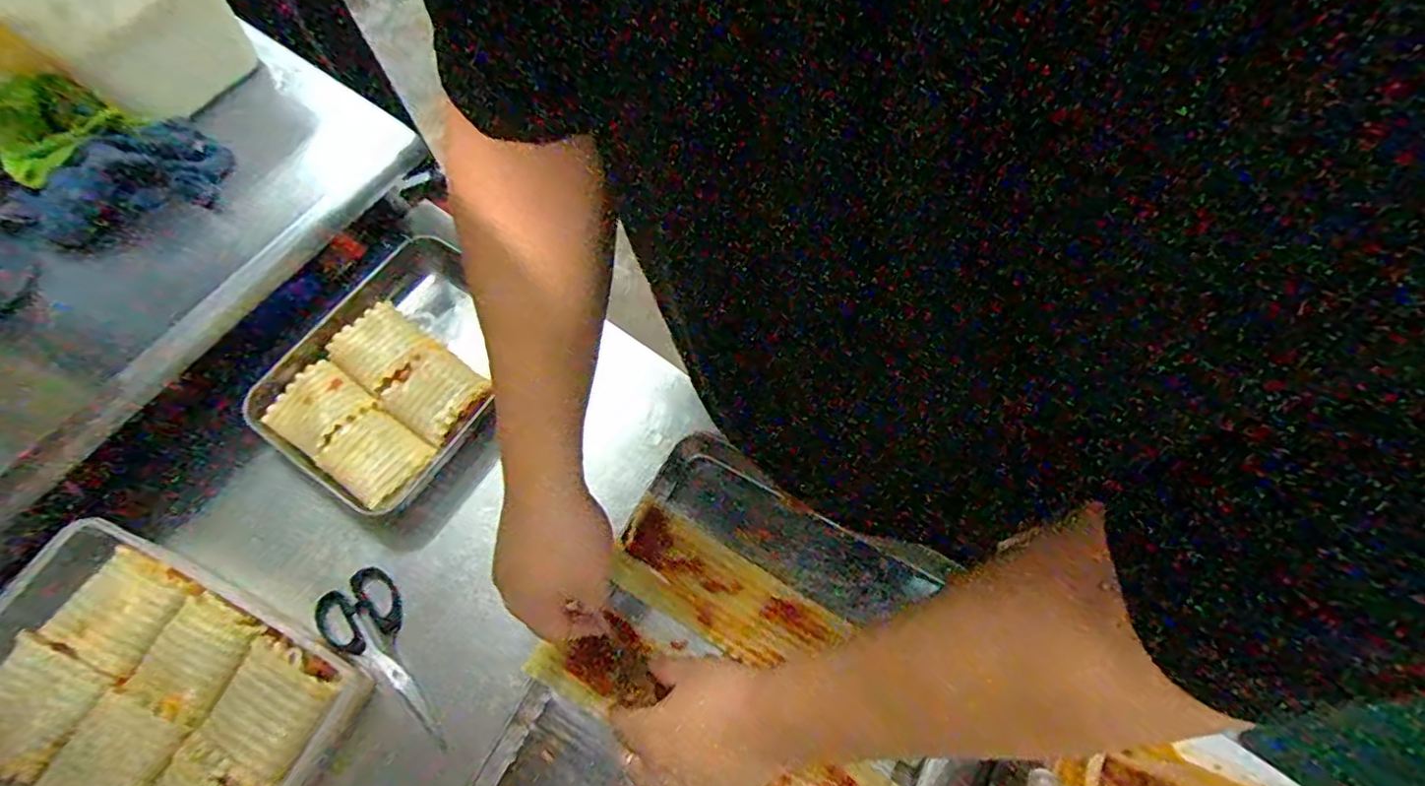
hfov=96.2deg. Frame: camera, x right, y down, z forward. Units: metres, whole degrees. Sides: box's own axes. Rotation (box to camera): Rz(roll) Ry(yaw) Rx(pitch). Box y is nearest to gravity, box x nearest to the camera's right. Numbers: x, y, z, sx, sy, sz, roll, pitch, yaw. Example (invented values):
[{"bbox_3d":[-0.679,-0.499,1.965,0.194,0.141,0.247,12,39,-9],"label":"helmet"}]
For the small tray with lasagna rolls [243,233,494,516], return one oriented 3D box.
[{"bbox_3d":[-0.311,-0.023,0.645,0.189,0.049,0.249,31,71,13],"label":"small tray with lasagna rolls"}]

